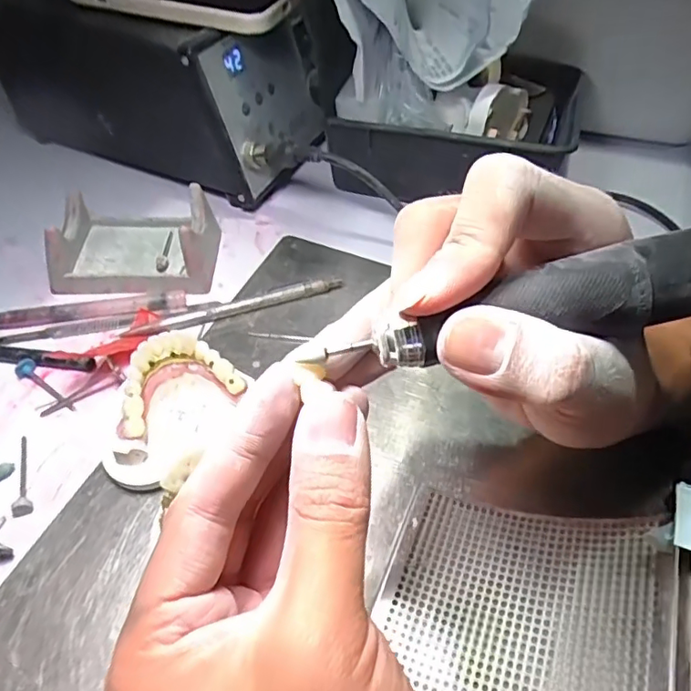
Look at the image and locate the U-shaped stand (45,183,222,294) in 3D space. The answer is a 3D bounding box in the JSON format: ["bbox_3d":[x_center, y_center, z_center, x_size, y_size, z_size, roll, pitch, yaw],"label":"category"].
[{"bbox_3d":[-0.134,-0.069,0.358,0.097,0.037,0.069,3,50,0],"label":"U-shaped stand"}]

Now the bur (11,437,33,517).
[{"bbox_3d":[-0.157,0.062,0.268,0.008,0.006,0.044,-15,52,-15],"label":"bur"}]

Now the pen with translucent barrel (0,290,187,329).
[{"bbox_3d":[-0.159,-0.022,0.335,0.119,0.005,0.013,-7,50,-9],"label":"pen with translucent barrel"}]

